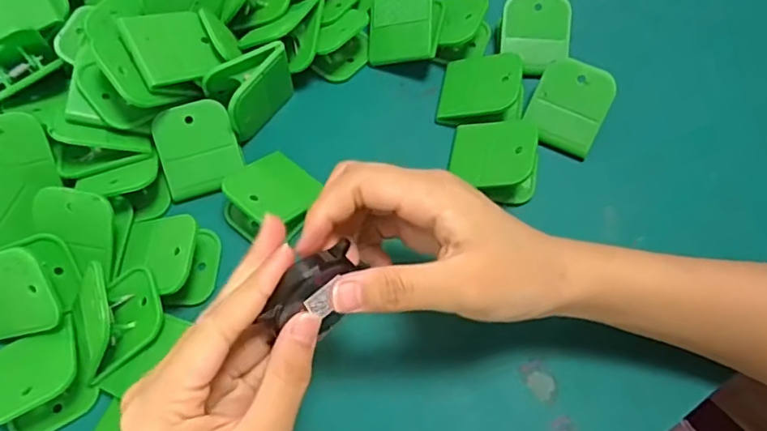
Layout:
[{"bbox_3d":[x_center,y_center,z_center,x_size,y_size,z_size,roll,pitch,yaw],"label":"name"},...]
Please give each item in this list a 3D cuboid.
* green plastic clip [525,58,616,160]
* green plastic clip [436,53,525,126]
[{"bbox_3d":[0.120,-0.071,0.360,0.045,0.027,0.050,26,69,11],"label":"green plastic clip"},{"bbox_3d":[0.067,-0.084,0.369,0.054,0.028,0.047,10,67,4],"label":"green plastic clip"}]

